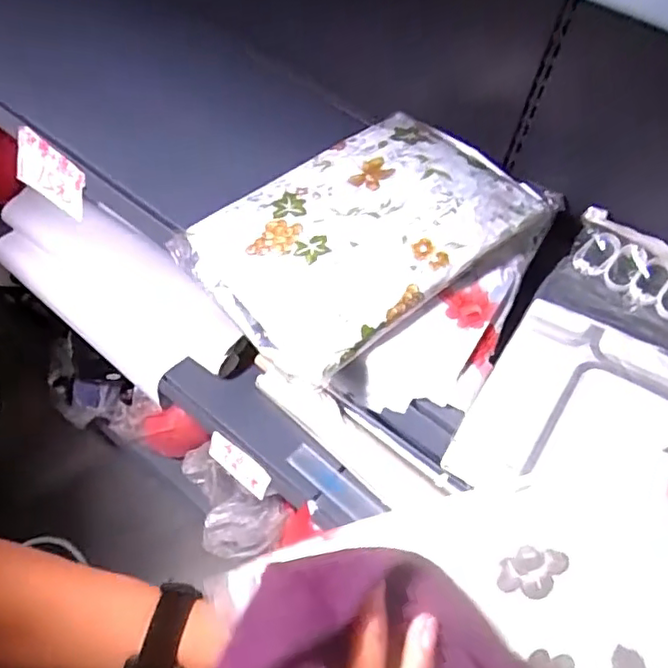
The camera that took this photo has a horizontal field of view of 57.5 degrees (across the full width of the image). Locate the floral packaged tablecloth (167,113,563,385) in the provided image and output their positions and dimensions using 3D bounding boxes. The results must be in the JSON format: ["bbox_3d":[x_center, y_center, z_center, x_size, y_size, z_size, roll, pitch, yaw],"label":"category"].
[{"bbox_3d":[0.036,-0.116,0.663,0.354,0.067,0.237,-32,63,-24],"label":"floral packaged tablecloth"}]

